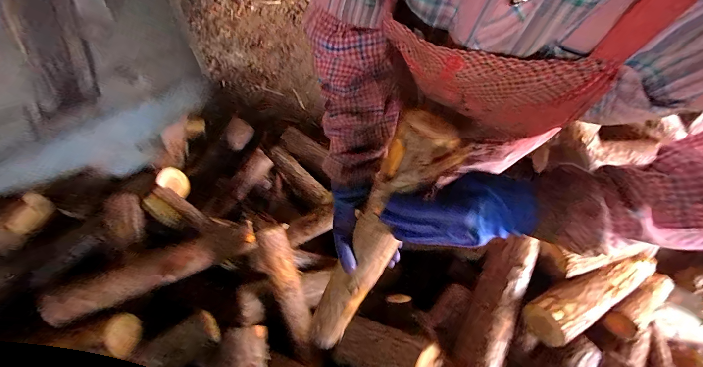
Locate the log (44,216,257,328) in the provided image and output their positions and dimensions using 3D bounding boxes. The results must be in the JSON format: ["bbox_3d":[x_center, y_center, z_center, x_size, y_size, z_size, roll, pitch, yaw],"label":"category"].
[{"bbox_3d":[-0.514,0.219,0.797,0.488,0.080,0.110,-21,77,-18],"label":"log"}]

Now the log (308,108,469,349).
[{"bbox_3d":[0.019,0.120,0.460,0.072,0.497,0.045,26,36,6],"label":"log"}]

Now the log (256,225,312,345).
[{"bbox_3d":[-0.170,0.251,0.754,0.076,0.061,0.292,-18,91,-5],"label":"log"}]

